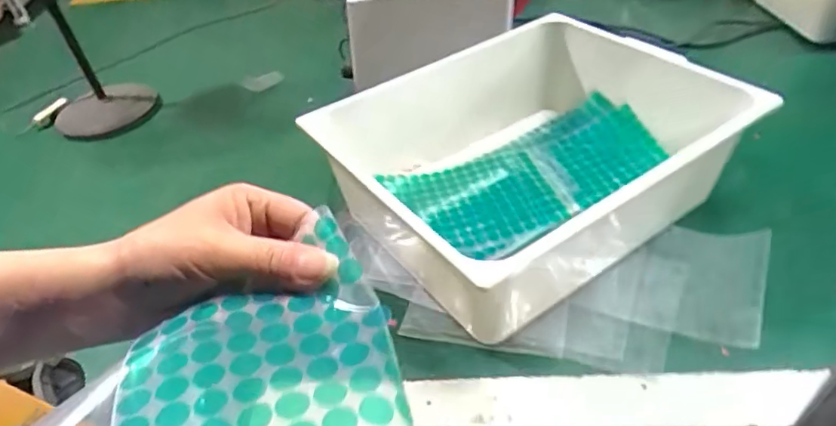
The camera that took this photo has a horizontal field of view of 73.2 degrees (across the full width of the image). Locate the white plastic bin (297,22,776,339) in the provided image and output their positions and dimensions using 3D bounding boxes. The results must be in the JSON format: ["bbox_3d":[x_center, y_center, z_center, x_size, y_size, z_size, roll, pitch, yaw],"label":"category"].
[{"bbox_3d":[0.121,-0.064,0.563,0.374,0.116,0.278,-30,49,-22],"label":"white plastic bin"}]

